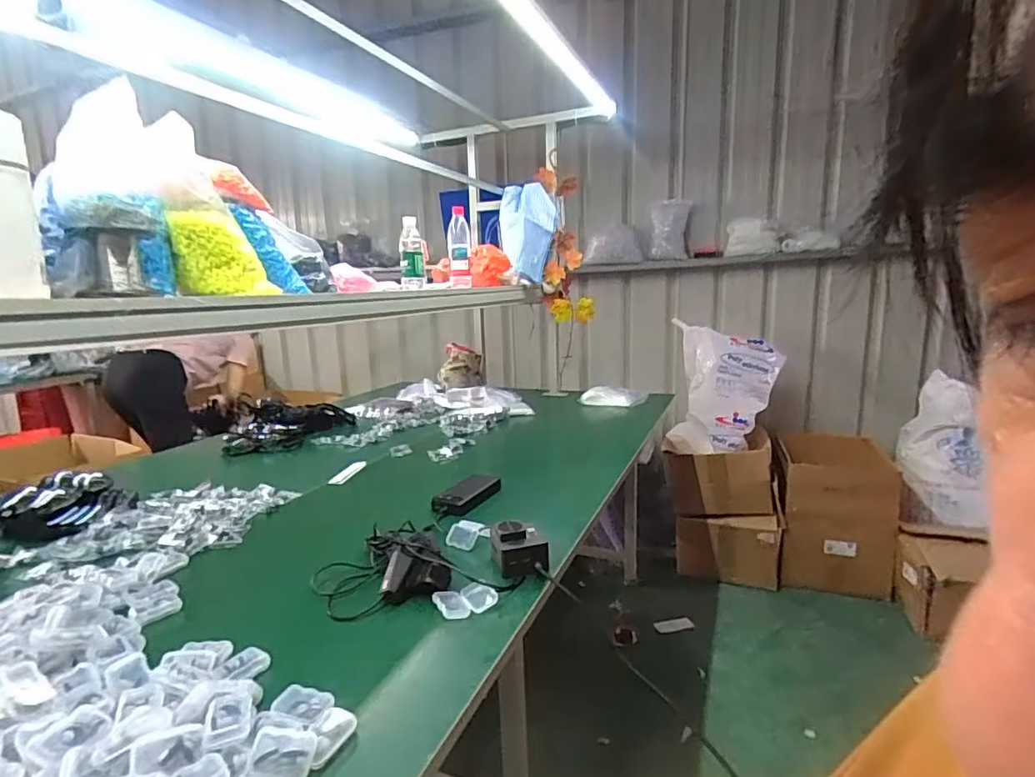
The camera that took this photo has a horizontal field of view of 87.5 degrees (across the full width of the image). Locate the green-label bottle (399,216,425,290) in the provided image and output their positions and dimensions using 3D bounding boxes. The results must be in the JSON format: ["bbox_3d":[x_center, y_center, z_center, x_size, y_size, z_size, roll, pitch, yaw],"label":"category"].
[{"bbox_3d":[-0.269,-0.345,1.392,0.068,0.169,0.060,-3,11,-12],"label":"green-label bottle"}]

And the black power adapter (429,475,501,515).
[{"bbox_3d":[-0.096,0.204,1.051,0.068,0.030,0.160,5,12,29],"label":"black power adapter"}]

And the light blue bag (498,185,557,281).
[{"bbox_3d":[0.014,-0.514,1.771,0.167,0.294,0.243,3,11,20],"label":"light blue bag"}]

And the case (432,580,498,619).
[{"bbox_3d":[-0.066,0.275,0.702,0.079,0.020,0.049,-5,11,-22],"label":"case"}]

